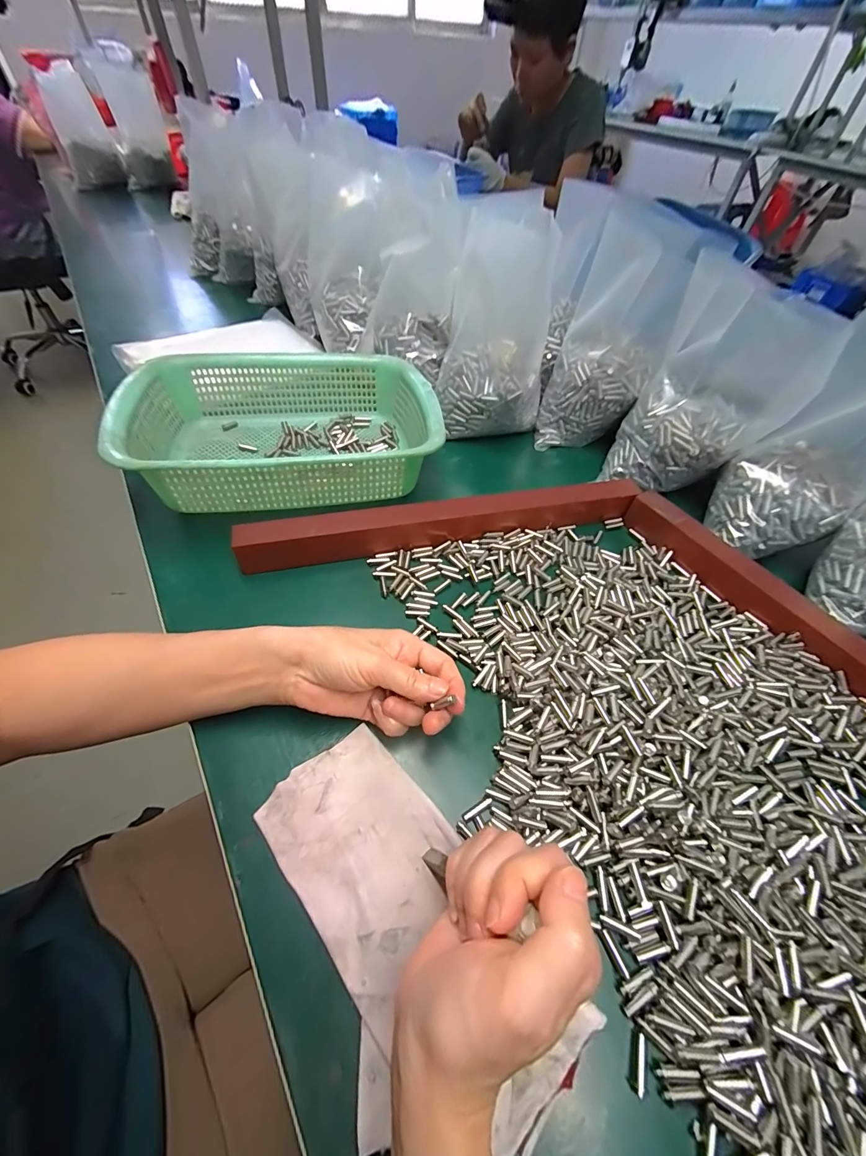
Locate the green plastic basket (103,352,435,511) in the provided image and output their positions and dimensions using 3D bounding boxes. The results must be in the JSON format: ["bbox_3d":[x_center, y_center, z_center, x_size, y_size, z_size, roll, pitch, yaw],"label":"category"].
[{"bbox_3d":[-0.149,-0.159,0.440,0.297,0.097,0.221,-11,55,-11],"label":"green plastic basket"}]

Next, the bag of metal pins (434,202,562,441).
[{"bbox_3d":[0.076,-0.292,0.487,0.125,0.198,0.146,8,53,3],"label":"bag of metal pins"}]

